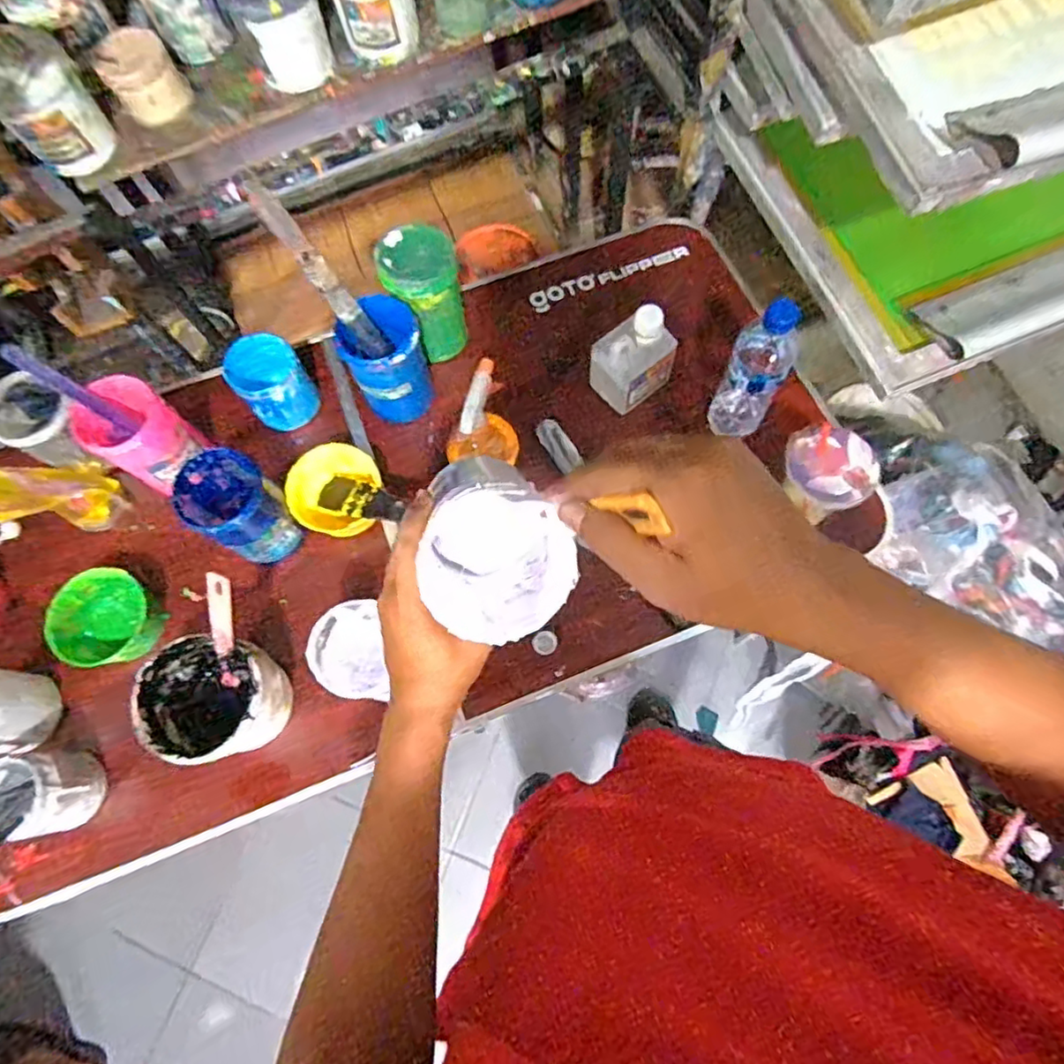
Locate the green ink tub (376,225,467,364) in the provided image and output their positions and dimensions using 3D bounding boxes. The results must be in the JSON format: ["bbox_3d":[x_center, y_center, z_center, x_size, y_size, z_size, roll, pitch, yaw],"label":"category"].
[{"bbox_3d":[-0.137,-0.308,0.831,0.092,0.159,0.095,-1,72,2],"label":"green ink tub"}]

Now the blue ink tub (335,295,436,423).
[{"bbox_3d":[-0.183,-0.215,0.814,0.099,0.134,0.100,-25,73,-5],"label":"blue ink tub"}]

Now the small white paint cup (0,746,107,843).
[{"bbox_3d":[-0.538,0.284,0.691,0.088,0.087,0.088,0,72,2],"label":"small white paint cup"}]

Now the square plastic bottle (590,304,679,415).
[{"bbox_3d":[0.132,-0.223,0.820,0.094,0.117,0.076,-37,75,-9],"label":"square plastic bottle"}]

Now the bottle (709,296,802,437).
[{"bbox_3d":[0.262,-0.183,0.746,0.069,0.210,0.064,37,77,12],"label":"bottle"}]

